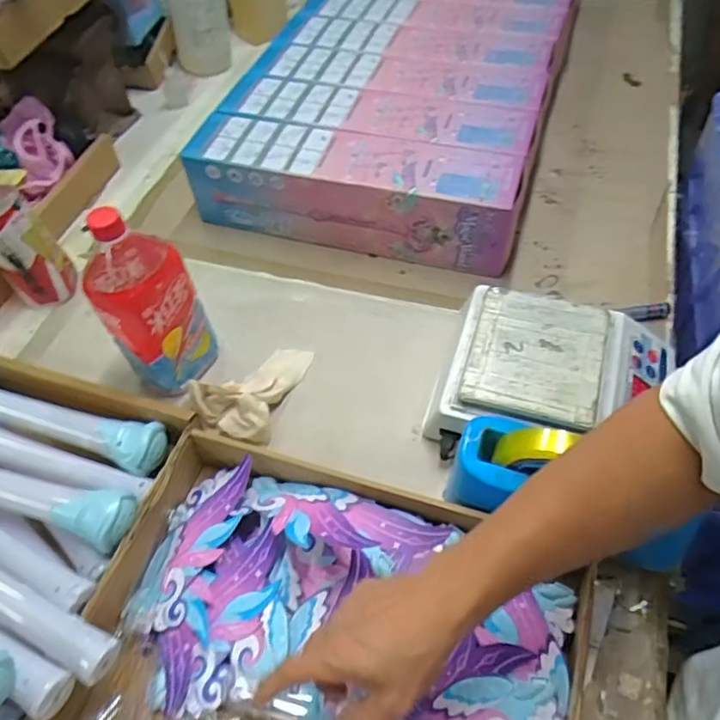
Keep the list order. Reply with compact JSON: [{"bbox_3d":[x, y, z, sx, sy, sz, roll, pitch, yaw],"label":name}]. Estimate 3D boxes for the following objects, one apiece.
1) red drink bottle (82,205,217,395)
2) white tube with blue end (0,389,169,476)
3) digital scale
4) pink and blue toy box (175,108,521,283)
[{"bbox_3d":[-0.217,-0.062,0.608,0.096,0.206,0.096,-36,60,-22],"label":"red drink bottle"},{"bbox_3d":[-0.342,0.044,0.598,0.303,0.059,0.053,13,55,12],"label":"white tube with blue end"},{"bbox_3d":[0.197,0.013,0.609,0.225,0.077,0.166,12,55,11],"label":"digital scale"},{"bbox_3d":[-0.009,-0.215,0.767,0.409,0.123,0.096,13,55,12],"label":"pink and blue toy box"}]

